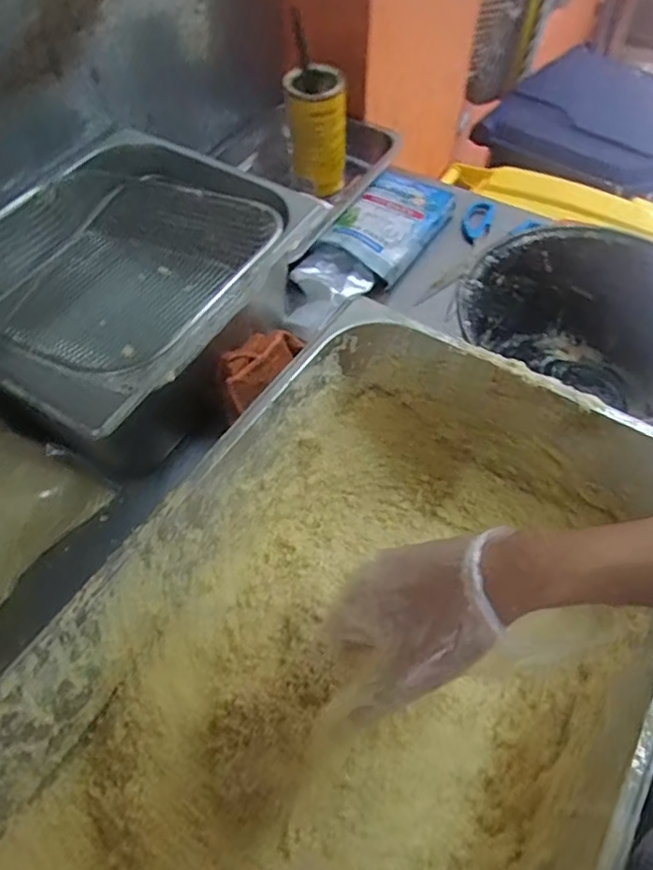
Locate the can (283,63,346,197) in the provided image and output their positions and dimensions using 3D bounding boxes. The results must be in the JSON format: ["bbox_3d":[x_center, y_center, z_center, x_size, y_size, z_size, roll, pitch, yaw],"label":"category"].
[{"bbox_3d":[-0.012,-0.385,0.762,0.071,0.131,0.065,0,56,0],"label":"can"}]

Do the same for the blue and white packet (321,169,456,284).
[{"bbox_3d":[0.079,-0.271,0.745,0.102,0.025,0.178,29,61,18],"label":"blue and white packet"}]

